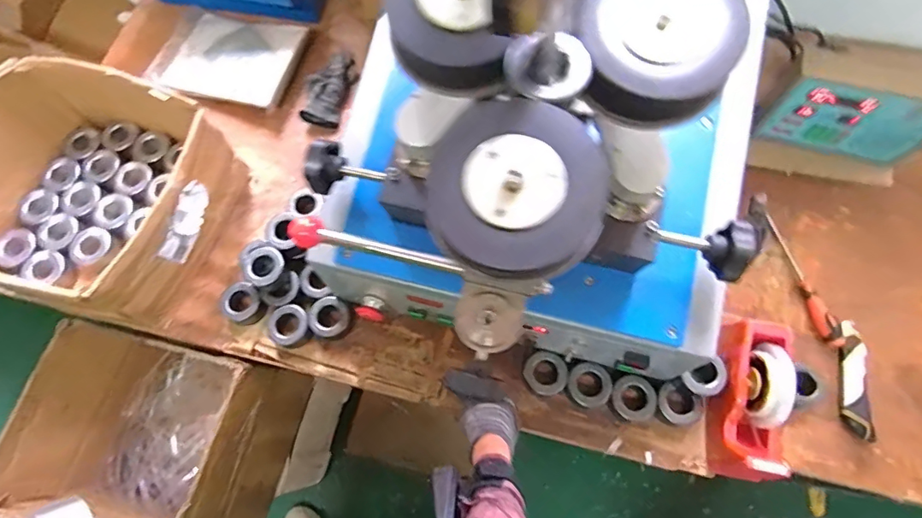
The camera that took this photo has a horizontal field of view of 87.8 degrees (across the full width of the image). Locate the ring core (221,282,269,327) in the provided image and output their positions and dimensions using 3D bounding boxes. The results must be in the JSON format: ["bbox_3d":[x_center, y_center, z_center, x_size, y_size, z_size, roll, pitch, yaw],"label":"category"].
[{"bbox_3d":[-0.341,0.071,0.750,0.068,0.040,0.064,40,77,14],"label":"ring core"}]

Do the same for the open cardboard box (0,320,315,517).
[{"bbox_3d":[-0.502,0.309,0.830,0.308,0.293,0.288,13,72,6],"label":"open cardboard box"}]

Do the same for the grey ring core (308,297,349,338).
[{"bbox_3d":[-0.200,0.093,0.741,0.059,0.039,0.057,-1,71,2],"label":"grey ring core"}]

